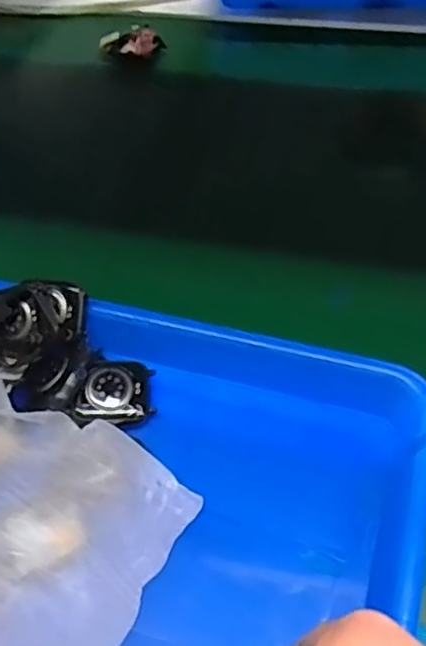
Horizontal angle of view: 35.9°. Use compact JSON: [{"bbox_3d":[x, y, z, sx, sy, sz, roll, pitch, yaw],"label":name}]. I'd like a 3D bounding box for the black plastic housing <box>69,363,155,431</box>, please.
[{"bbox_3d":[-0.054,0.039,0.356,0.041,0.010,0.037,1,74,-13],"label":"black plastic housing"}]

